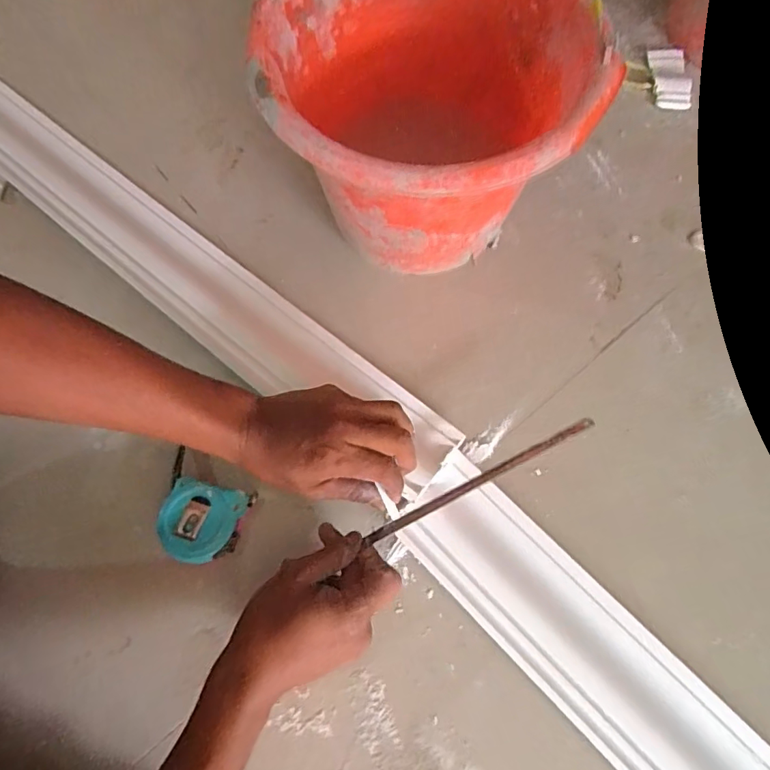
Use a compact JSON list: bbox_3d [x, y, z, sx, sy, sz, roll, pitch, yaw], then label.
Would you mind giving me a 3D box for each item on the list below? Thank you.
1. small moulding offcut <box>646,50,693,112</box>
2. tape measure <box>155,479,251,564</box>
[{"bbox_3d":[0.364,-0.395,0.645,0.044,0.013,0.098,3,69,1],"label":"small moulding offcut"},{"bbox_3d":[-0.153,0.116,0.424,0.065,0.036,0.062,13,69,5],"label":"tape measure"}]

